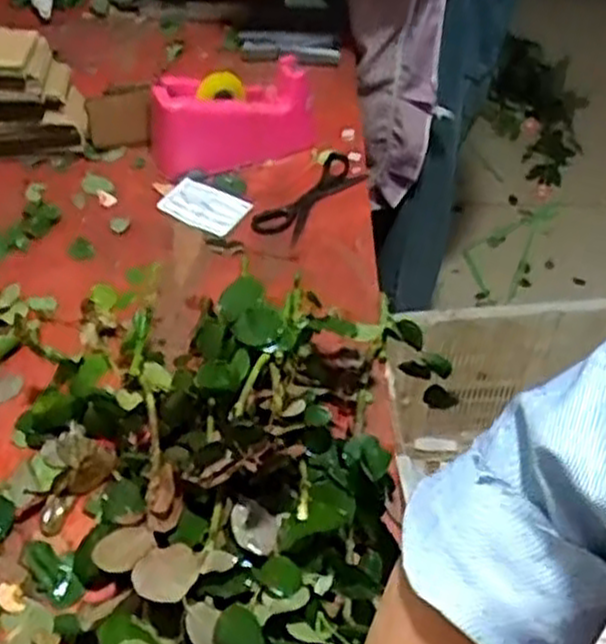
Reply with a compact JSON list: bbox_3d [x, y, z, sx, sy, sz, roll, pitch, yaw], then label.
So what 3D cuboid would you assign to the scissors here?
[{"bbox_3d":[0.011,-0.148,0.952,0.055,0.018,0.166,30,53,23],"label":"scissors"}]

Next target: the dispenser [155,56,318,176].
[{"bbox_3d":[-0.086,-0.255,0.992,0.204,0.101,0.070,-15,50,-15],"label":"dispenser"}]

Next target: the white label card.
[{"bbox_3d":[-0.117,-0.136,0.945,0.097,0.009,0.056,25,70,14],"label":"white label card"}]

